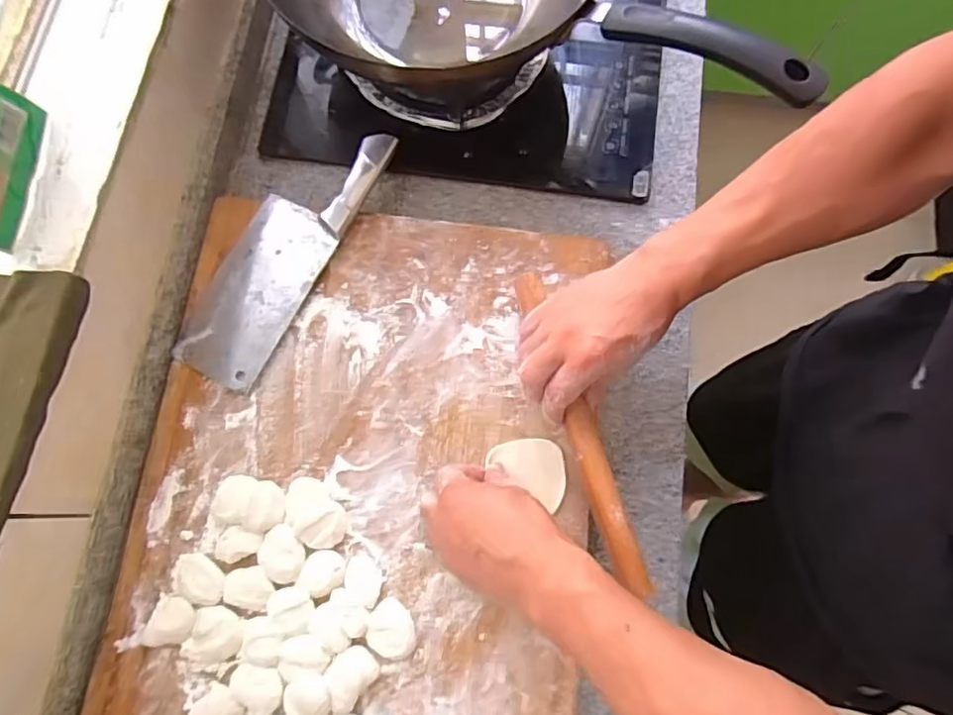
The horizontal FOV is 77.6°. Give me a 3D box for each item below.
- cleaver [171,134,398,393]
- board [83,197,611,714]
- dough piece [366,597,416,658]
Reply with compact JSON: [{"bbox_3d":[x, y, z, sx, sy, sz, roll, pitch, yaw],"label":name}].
[{"bbox_3d":[-0.184,-0.107,0.562,0.091,0.021,0.273,26,77,6],"label":"cleaver"},{"bbox_3d":[-0.100,0.147,0.506,0.379,0.017,0.578,7,76,2],"label":"board"},{"bbox_3d":[-0.069,0.223,0.484,0.042,0.011,0.040,0,76,0],"label":"dough piece"}]

